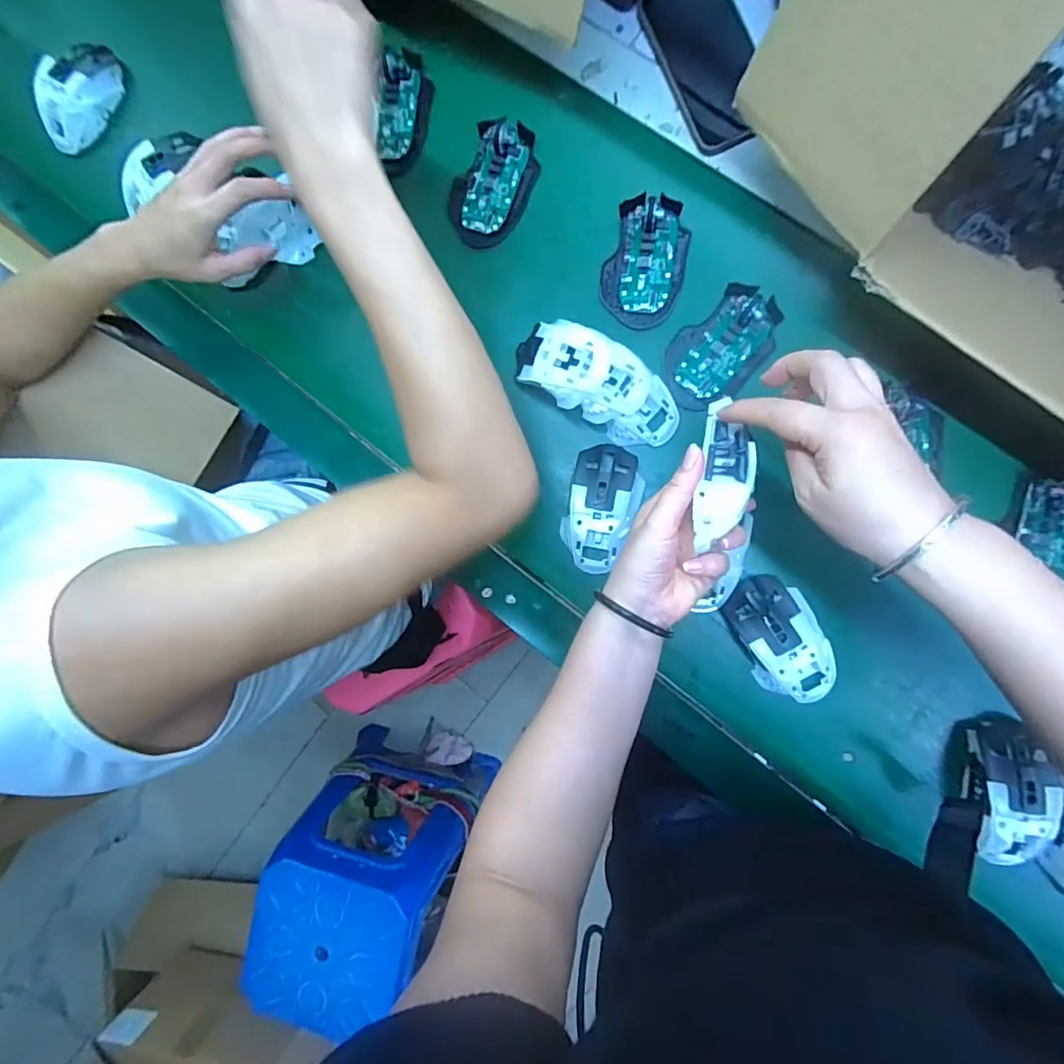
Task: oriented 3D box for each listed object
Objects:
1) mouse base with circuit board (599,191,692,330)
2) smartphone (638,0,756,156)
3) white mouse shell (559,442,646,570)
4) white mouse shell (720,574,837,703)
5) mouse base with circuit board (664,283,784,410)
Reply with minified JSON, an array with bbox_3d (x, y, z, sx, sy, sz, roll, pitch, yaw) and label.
[{"bbox_3d":[0.105,-0.250,0.487,0.071,0.021,0.111,14,92,9],"label":"mouse base with circuit board"},{"bbox_3d":[0.162,-0.437,0.488,0.076,0.012,0.173,-23,86,8],"label":"smartphone"},{"bbox_3d":[0.063,-0.021,0.482,0.063,0.032,0.114,14,92,9],"label":"white mouse shell"},{"bbox_3d":[0.219,0.094,0.457,0.067,0.040,0.119,-27,85,8],"label":"white mouse shell"},{"bbox_3d":[0.171,-0.167,0.476,0.115,0.017,0.071,-45,83,6],"label":"mouse base with circuit board"}]

